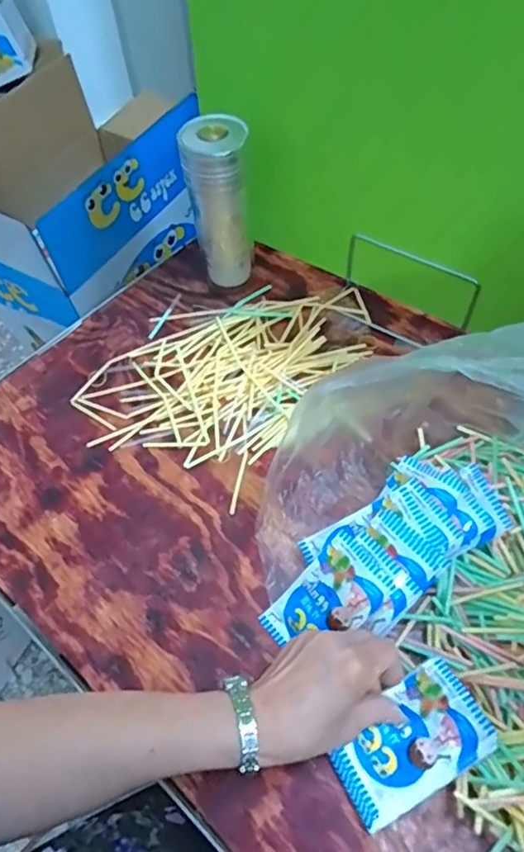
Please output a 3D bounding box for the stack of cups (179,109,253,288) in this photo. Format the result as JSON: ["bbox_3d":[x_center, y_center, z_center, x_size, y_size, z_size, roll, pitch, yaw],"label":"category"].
[{"bbox_3d":[-0.043,-0.234,0.633,0.065,0.188,0.057,-10,58,-1],"label":"stack of cups"}]

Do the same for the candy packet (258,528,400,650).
[{"bbox_3d":[0.052,0.143,0.466,0.103,0.010,0.065,-50,52,4],"label":"candy packet"}]

